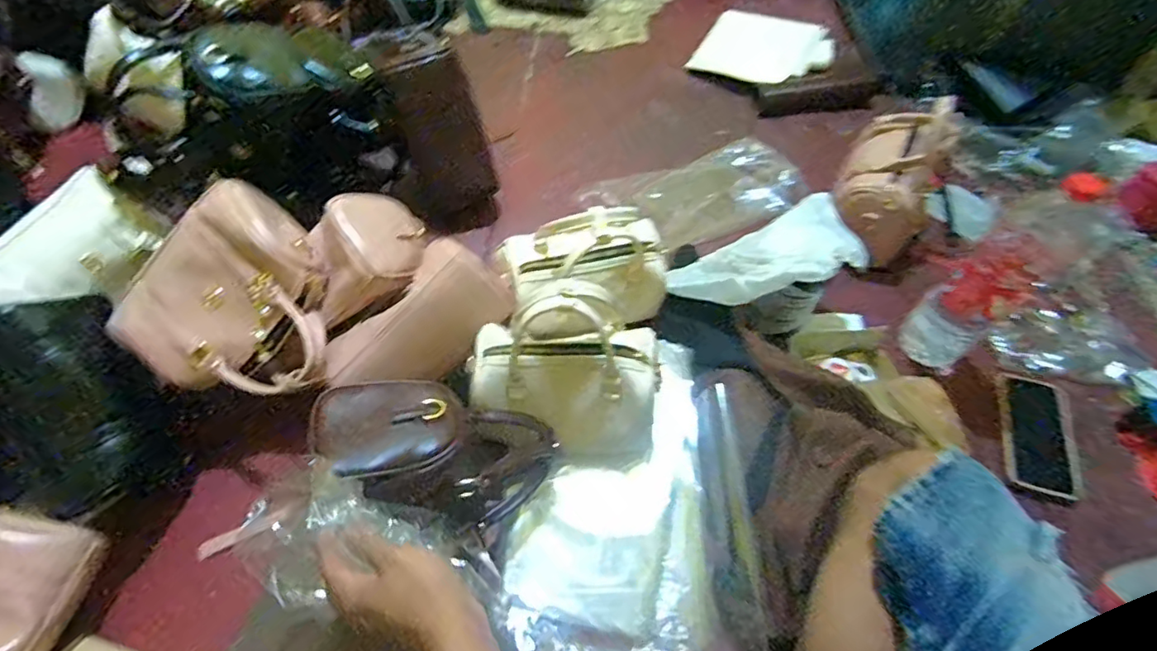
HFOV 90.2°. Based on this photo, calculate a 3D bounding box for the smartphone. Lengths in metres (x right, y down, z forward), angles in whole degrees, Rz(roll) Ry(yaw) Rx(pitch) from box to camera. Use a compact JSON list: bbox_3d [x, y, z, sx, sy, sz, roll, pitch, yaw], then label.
[{"bbox_3d":[0.626,0.146,0.785,0.083,0.011,0.178,18,58,10],"label":"smartphone"}]

